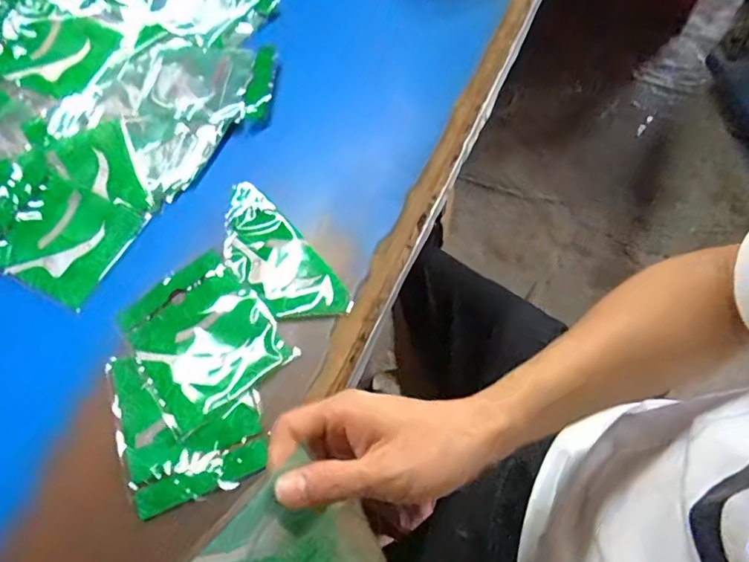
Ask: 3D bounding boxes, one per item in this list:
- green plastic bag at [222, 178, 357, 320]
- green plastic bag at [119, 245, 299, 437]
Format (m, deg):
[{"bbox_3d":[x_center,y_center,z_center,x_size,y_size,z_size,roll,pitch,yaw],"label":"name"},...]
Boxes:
[{"bbox_3d":[-0.088,-0.019,0.459,0.064,0.016,0.154,-38,68,-13],"label":"green plastic bag"},{"bbox_3d":[-0.142,0.044,0.435,0.106,0.014,0.128,-35,68,-12],"label":"green plastic bag"}]

